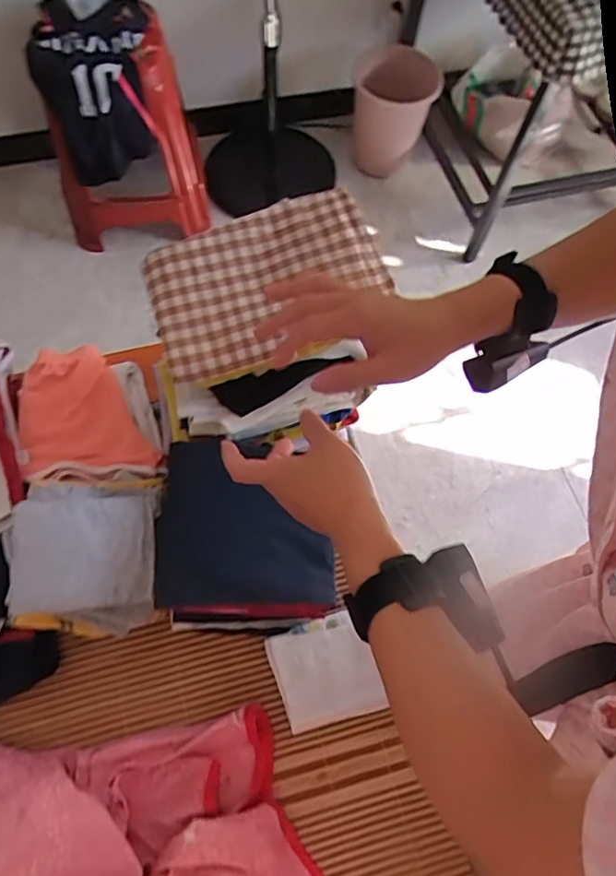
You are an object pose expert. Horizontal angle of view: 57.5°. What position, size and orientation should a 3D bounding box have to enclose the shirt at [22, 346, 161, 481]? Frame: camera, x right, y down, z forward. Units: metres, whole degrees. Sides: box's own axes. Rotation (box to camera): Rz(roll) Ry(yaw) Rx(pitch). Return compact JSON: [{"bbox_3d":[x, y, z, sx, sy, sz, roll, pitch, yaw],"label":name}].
[{"bbox_3d":[-0.332,-0.035,0.820,0.171,0.031,0.215,-17,69,-11],"label":"shirt"}]

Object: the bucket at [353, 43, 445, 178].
[{"bbox_3d":[0.236,-0.915,1.589,0.221,0.236,0.233,1,66,-3],"label":"bucket"}]

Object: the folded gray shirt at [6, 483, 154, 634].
[{"bbox_3d":[-0.249,0.133,0.627,0.150,0.077,0.160,3,68,-30],"label":"folded gray shirt"}]

